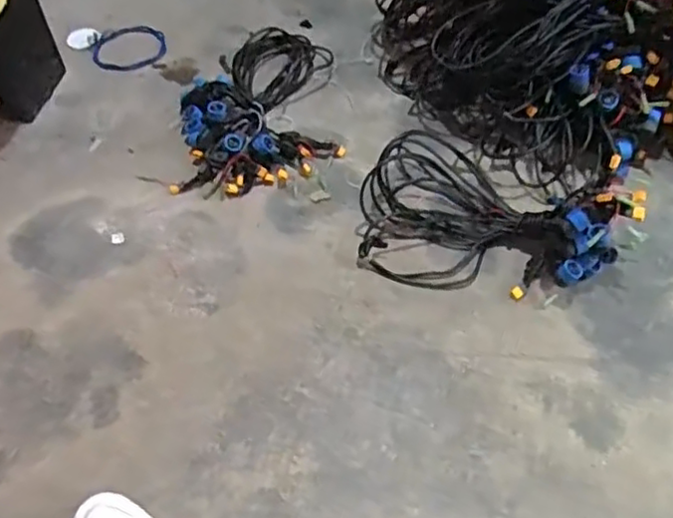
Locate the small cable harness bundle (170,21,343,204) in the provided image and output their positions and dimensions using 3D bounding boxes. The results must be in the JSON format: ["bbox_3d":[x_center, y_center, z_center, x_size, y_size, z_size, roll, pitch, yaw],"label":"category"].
[{"bbox_3d":[-0.157,-0.328,1.320,0.311,0.078,0.476,-4,54,2],"label":"small cable harness bundle"}]

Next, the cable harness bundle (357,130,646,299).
[{"bbox_3d":[0.246,-0.072,1.078,0.414,0.147,0.287,24,59,16],"label":"cable harness bundle"}]

